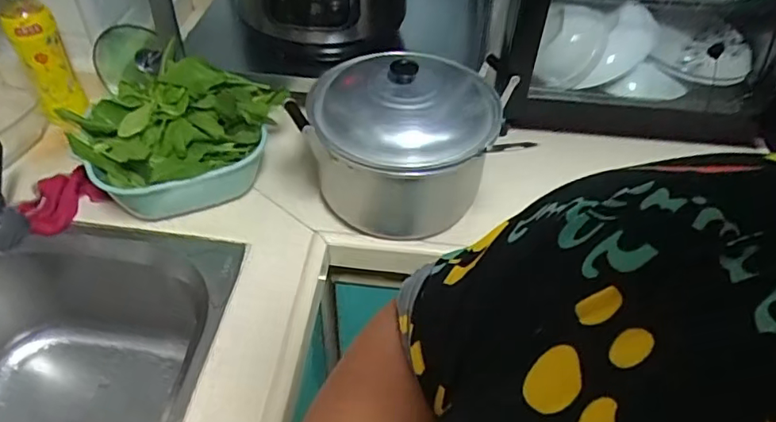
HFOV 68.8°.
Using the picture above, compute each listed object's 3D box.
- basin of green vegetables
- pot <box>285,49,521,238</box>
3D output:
[{"bbox_3d":[-0.279,-0.100,0.756,0.239,0.144,0.201,-2,46,-4],"label":"basin of green vegetables"},{"bbox_3d":[0.017,-0.101,0.727,0.244,0.159,0.232,1,45,-1],"label":"pot"}]

